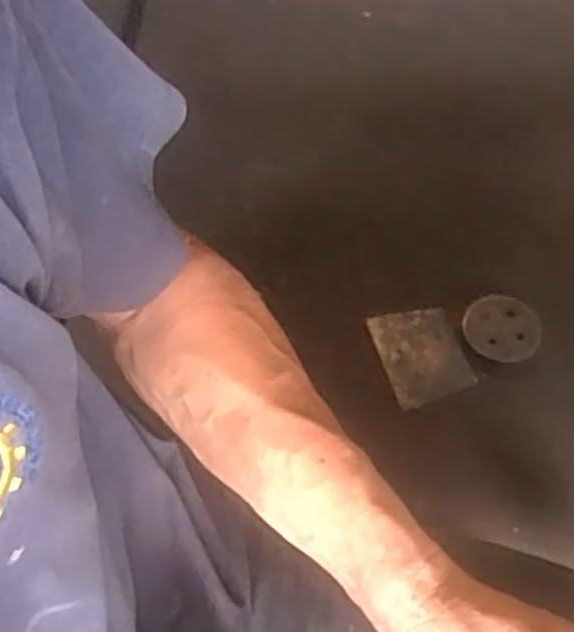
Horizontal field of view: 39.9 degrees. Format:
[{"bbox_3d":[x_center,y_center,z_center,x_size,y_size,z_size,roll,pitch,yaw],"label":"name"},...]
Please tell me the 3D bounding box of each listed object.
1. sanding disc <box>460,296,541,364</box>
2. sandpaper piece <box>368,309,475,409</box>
[{"bbox_3d":[0.233,0.013,0.860,0.080,0.009,0.079,-1,57,2],"label":"sanding disc"},{"bbox_3d":[0.146,0.042,0.861,0.088,0.005,0.110,-16,62,-4],"label":"sandpaper piece"}]

